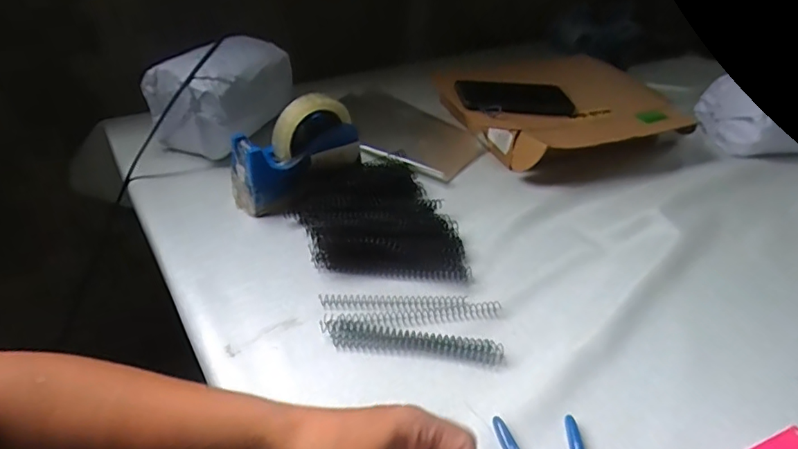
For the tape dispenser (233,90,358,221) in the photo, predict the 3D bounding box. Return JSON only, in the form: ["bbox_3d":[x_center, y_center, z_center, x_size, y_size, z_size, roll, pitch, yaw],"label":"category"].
[{"bbox_3d":[-0.119,-0.083,0.616,0.165,0.120,0.060,-17,45,-25],"label":"tape dispenser"}]

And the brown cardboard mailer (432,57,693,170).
[{"bbox_3d":[0.254,-0.182,0.799,0.341,0.084,0.244,-14,44,-21],"label":"brown cardboard mailer"}]

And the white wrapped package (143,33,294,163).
[{"bbox_3d":[-0.243,-0.179,0.709,0.139,0.129,0.176,16,41,13],"label":"white wrapped package"}]

